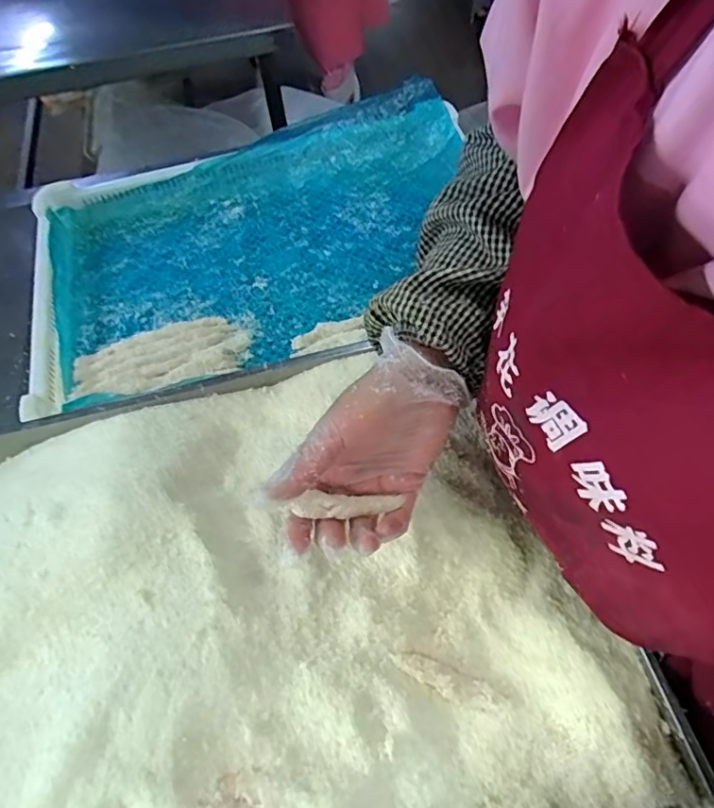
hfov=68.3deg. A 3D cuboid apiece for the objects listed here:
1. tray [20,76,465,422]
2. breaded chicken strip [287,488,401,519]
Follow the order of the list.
[{"bbox_3d":[-0.114,-0.204,0.672,0.589,0.073,0.390,-15,61,-5],"label":"tray"},{"bbox_3d":[-0.007,0.070,0.372,0.074,0.011,0.012,2,57,-15],"label":"breaded chicken strip"}]

